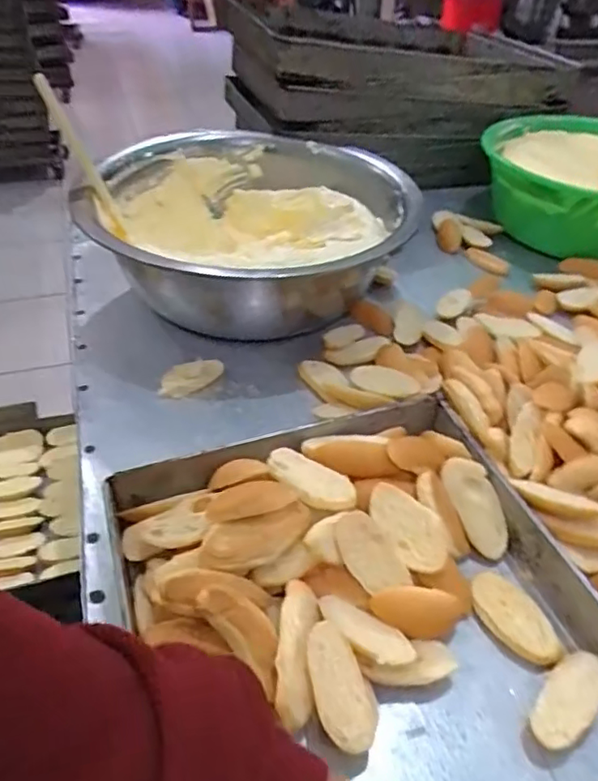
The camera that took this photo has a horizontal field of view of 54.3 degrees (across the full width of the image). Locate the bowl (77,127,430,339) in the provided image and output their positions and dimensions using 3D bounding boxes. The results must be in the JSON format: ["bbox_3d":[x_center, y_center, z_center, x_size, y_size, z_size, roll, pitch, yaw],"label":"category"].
[{"bbox_3d":[-0.072,-0.225,0.880,0.430,0.179,0.461,2,42,-2],"label":"bowl"}]

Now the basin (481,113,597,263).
[{"bbox_3d":[0.548,-0.363,1.084,0.390,0.171,0.390,10,43,7],"label":"basin"}]

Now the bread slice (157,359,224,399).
[{"bbox_3d":[-0.138,-0.016,0.747,0.084,0.024,0.042,-19,47,-23],"label":"bread slice"}]

